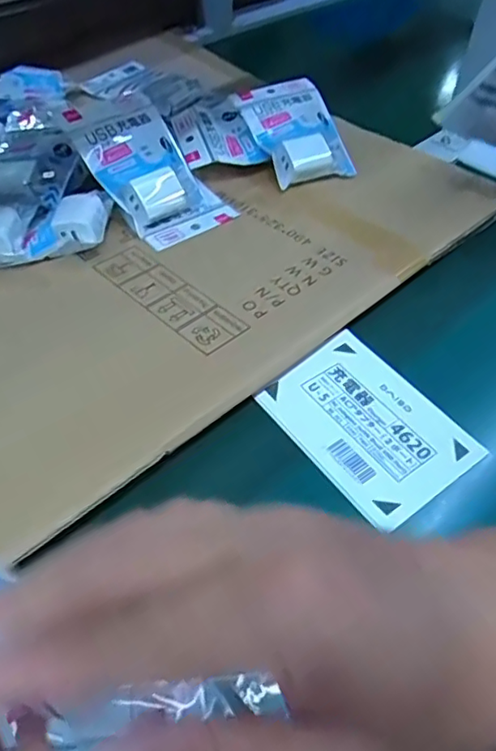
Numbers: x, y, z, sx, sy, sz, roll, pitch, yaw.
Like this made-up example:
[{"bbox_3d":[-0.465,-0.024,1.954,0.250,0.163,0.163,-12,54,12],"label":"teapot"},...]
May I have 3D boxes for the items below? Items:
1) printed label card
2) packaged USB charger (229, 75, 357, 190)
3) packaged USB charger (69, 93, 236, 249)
[{"bbox_3d":[0.086,0.034,0.424,0.106,0.006,0.141,-29,56,-25],"label":"printed label card"},{"bbox_3d":[0.048,-0.264,0.623,0.092,0.032,0.135,-21,66,-14],"label":"packaged USB charger"},{"bbox_3d":[-0.089,-0.190,0.550,0.097,0.024,0.144,-41,98,-25],"label":"packaged USB charger"}]

